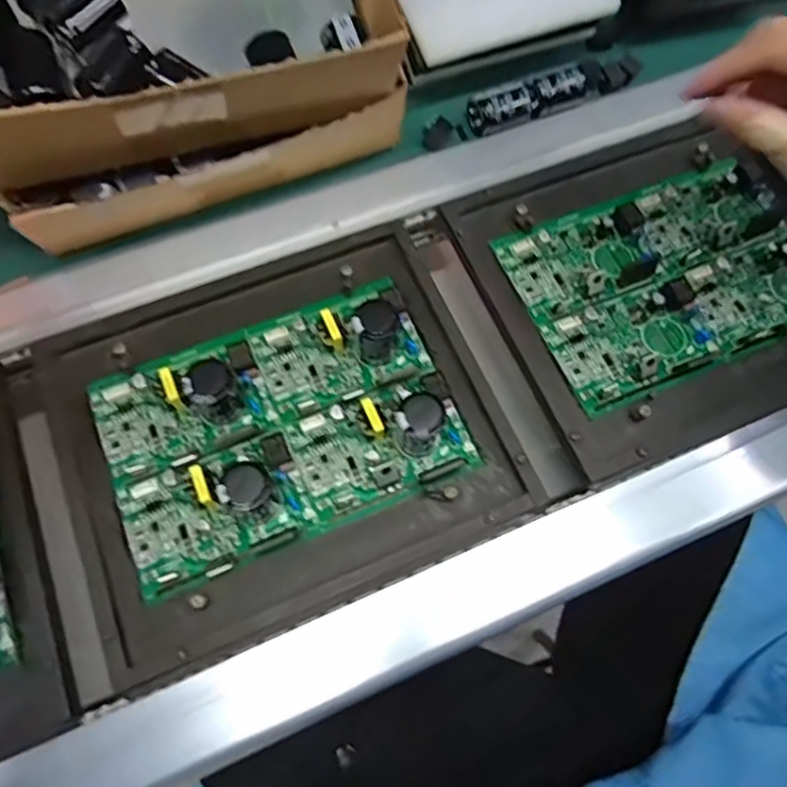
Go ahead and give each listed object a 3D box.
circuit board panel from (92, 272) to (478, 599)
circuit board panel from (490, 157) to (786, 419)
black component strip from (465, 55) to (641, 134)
[{"bbox_3d":[-0.072,0.013,0.389,0.220,0.045,0.151,-22,69,-10],"label":"circuit board panel"},{"bbox_3d":[0.201,-0.088,0.449,0.214,0.020,0.147,-21,69,-10],"label":"circuit board panel"},{"bbox_3d":[0.130,-0.240,0.491,0.145,0.027,0.028,-20,69,-9],"label":"black component strip"}]

